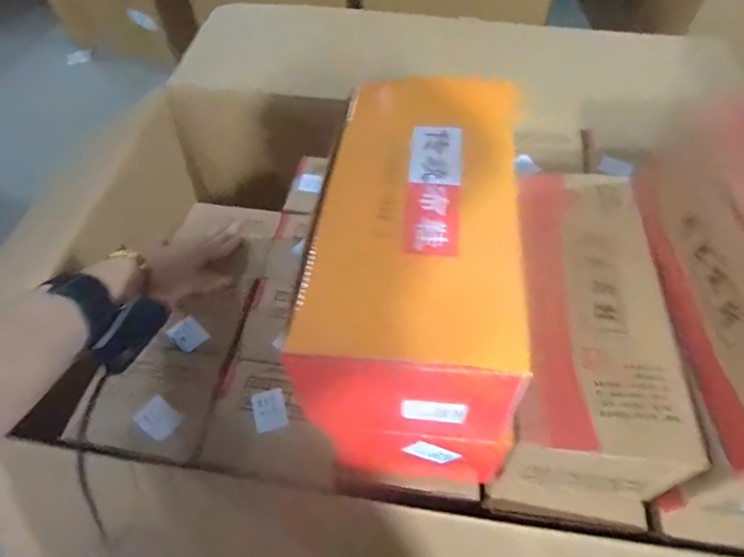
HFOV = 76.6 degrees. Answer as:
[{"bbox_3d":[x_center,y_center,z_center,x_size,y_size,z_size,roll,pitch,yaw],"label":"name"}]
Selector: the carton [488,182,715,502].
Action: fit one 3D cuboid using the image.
[{"bbox_3d":[0.188,0.040,0.452,0.130,0.115,0.307,7,56,3],"label":"carton"}]

